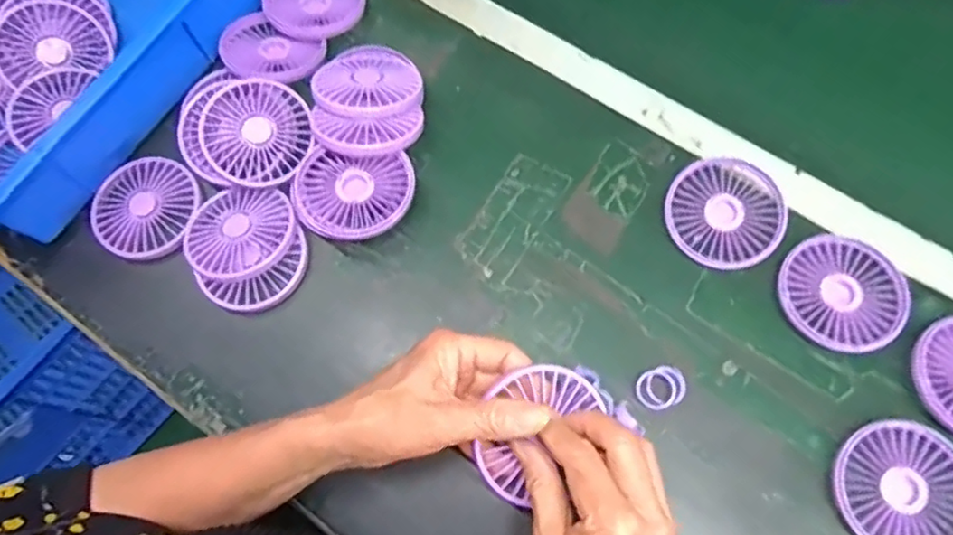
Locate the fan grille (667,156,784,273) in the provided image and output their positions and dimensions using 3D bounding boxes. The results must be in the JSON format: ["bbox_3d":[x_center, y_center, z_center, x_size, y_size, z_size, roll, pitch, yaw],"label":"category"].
[{"bbox_3d":[0.192,-0.043,0.476,0.083,0.016,0.086,0,71,1],"label":"fan grille"}]

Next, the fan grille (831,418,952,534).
[{"bbox_3d":[0.287,0.150,0.411,0.085,0.015,0.088,9,71,4],"label":"fan grille"}]

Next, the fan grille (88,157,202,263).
[{"bbox_3d":[-0.268,-0.049,0.499,0.080,0.015,0.084,0,71,1],"label":"fan grille"}]

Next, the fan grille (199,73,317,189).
[{"bbox_3d":[-0.179,-0.111,0.499,0.083,0.010,0.087,1,86,-13],"label":"fan grille"}]

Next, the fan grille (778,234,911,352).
[{"bbox_3d":[0.270,0.019,0.452,0.087,0.012,0.082,0,71,1],"label":"fan grille"}]

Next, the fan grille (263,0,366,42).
[{"bbox_3d":[-0.145,-0.239,0.553,0.080,0.024,0.084,0,71,1],"label":"fan grille"}]

